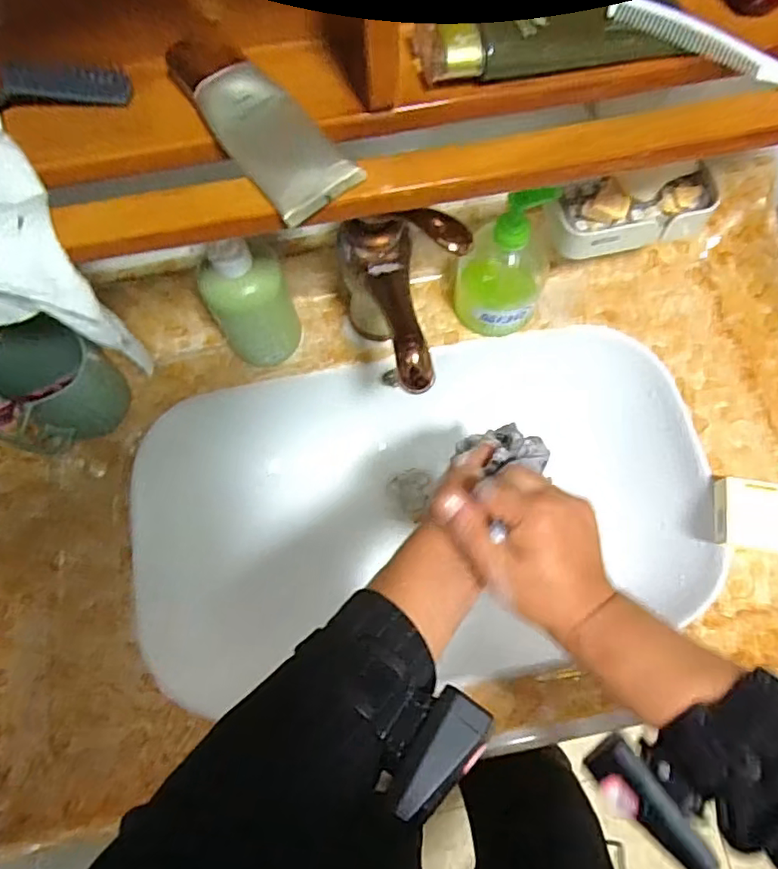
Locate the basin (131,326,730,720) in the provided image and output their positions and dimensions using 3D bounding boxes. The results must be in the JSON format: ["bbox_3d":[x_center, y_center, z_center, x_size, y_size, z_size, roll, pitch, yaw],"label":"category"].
[{"bbox_3d":[0.029,0.078,0.622,0.554,0.154,0.334,-13,72,-3],"label":"basin"}]

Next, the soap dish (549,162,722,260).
[{"bbox_3d":[0.210,-0.196,0.501,0.135,0.031,0.069,-10,72,-2],"label":"soap dish"}]

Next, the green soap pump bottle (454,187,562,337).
[{"bbox_3d":[0.106,-0.156,0.532,0.087,0.151,0.068,9,72,4],"label":"green soap pump bottle"}]

